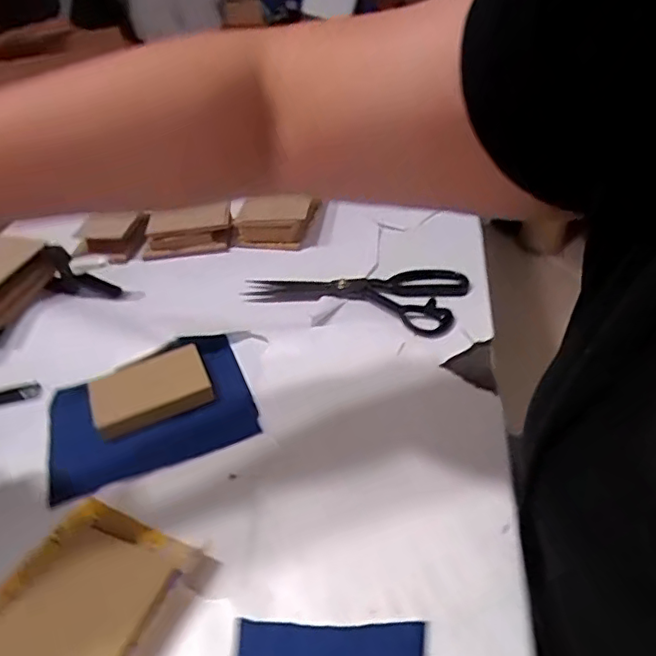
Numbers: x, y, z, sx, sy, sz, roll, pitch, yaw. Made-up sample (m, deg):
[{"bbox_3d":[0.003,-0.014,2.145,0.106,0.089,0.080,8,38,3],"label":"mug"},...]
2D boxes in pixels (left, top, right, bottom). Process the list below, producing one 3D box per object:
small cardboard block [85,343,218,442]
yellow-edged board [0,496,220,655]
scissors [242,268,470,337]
[{"bbox_3d":[-0.165,0.057,0.541,0.104,0.024,0.066,-20,43,-15],"label":"small cardboard block"},{"bbox_3d":[-0.175,0.204,0.389,0.130,0.010,0.167,17,46,24],"label":"yellow-edged board"},{"bbox_3d":[0.030,-0.045,0.637,0.227,0.012,0.098,12,45,20],"label":"scissors"}]

